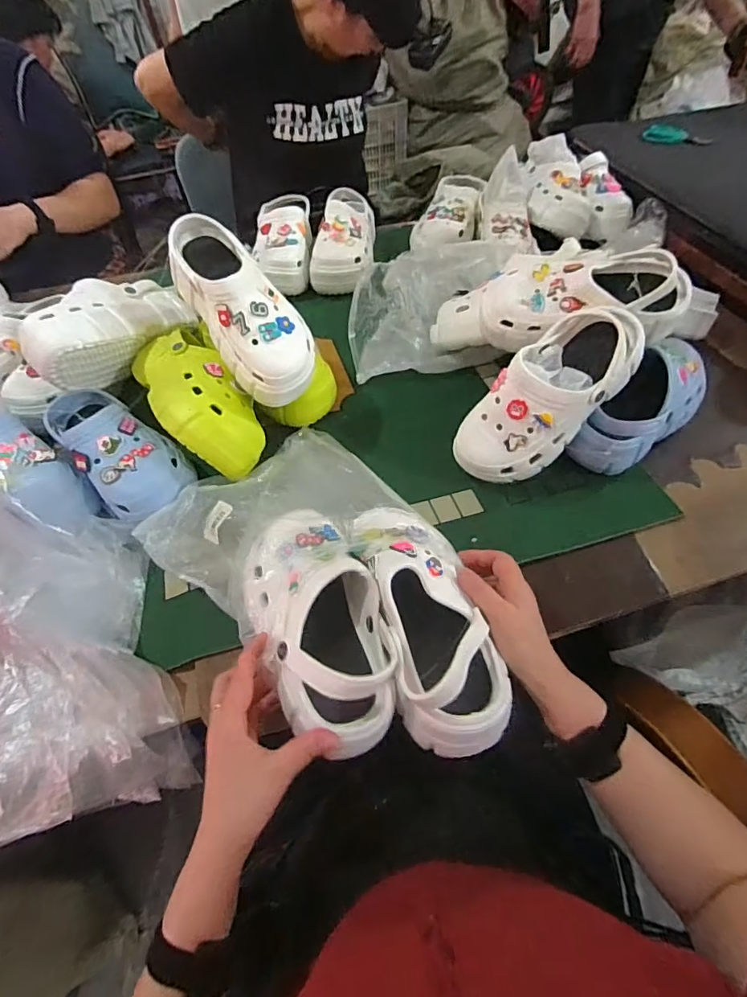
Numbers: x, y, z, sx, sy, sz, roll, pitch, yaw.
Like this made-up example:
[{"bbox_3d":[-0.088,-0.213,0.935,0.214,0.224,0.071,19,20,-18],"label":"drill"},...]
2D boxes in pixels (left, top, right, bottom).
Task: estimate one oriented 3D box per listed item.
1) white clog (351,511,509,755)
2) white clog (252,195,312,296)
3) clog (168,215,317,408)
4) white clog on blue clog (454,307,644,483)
[{"bbox_3d":[0.049,0.098,0.455,0.098,0.075,0.248,-12,53,-8],"label":"white clog"},{"bbox_3d":[-0.175,-0.495,0.955,0.109,0.089,0.236,-5,53,0],"label":"white clog"},{"bbox_3d":[-0.164,-0.247,0.621,0.109,0.093,0.259,-33,88,-19],"label":"clog"},{"bbox_3d":[0.211,-0.123,0.597,0.242,0.099,0.097,-45,63,15],"label":"white clog on blue clog"}]

